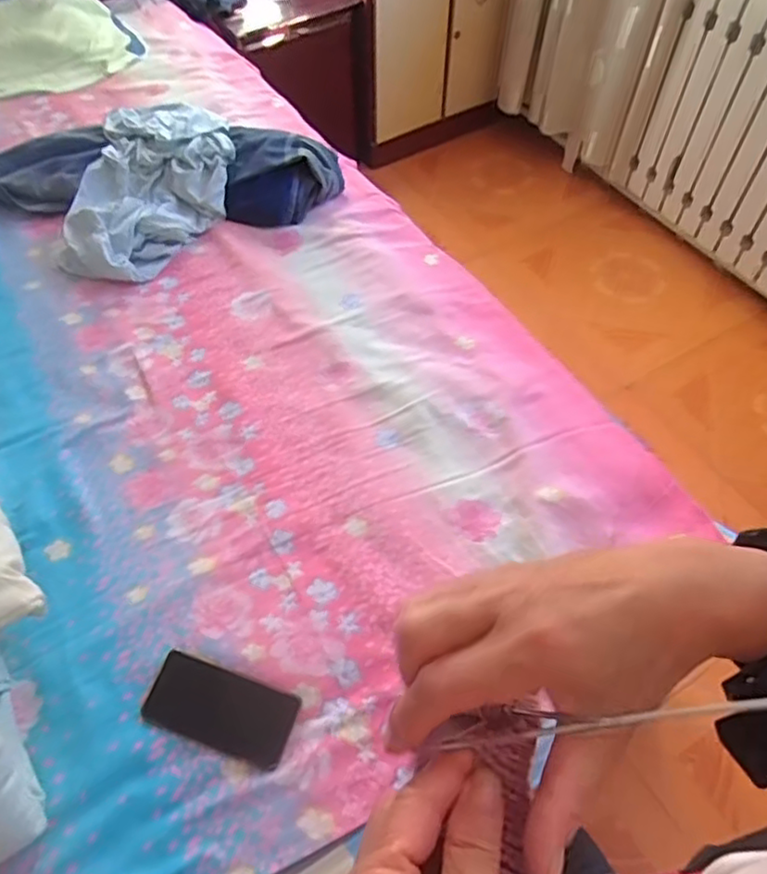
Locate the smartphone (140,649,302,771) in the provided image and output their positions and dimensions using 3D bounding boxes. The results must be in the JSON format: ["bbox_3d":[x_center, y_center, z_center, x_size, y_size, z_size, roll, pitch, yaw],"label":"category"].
[{"bbox_3d":[-0.177,0.297,0.707,0.159,0.004,0.077,18,66,7],"label":"smartphone"}]

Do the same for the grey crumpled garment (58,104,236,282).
[{"bbox_3d":[-0.428,-0.464,1.202,0.280,0.100,0.403,0,54,0],"label":"grey crumpled garment"}]

